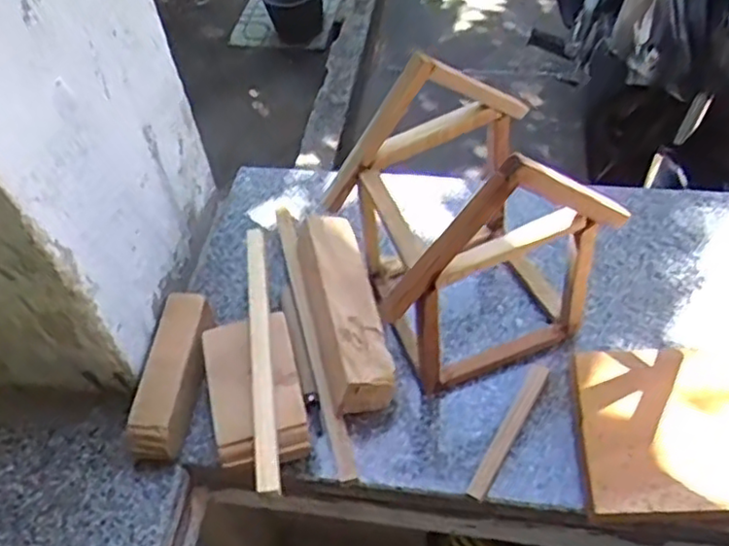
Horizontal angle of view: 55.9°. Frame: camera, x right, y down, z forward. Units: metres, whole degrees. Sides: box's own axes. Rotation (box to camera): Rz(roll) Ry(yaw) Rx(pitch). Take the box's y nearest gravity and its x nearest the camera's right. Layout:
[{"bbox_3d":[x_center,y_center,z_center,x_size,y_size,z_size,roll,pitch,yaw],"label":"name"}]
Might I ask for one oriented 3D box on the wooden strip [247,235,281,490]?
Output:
[{"bbox_3d":[-0.071,0.050,0.474,0.017,0.016,0.207,-8,52,-1],"label":"wooden strip"}]

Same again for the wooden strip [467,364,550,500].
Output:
[{"bbox_3d":[0.101,0.108,0.474,0.012,0.010,0.107,24,58,22],"label":"wooden strip"}]

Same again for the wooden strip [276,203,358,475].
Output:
[{"bbox_3d":[-0.043,0.037,0.532,0.015,0.028,0.254,-13,53,-5],"label":"wooden strip"}]

